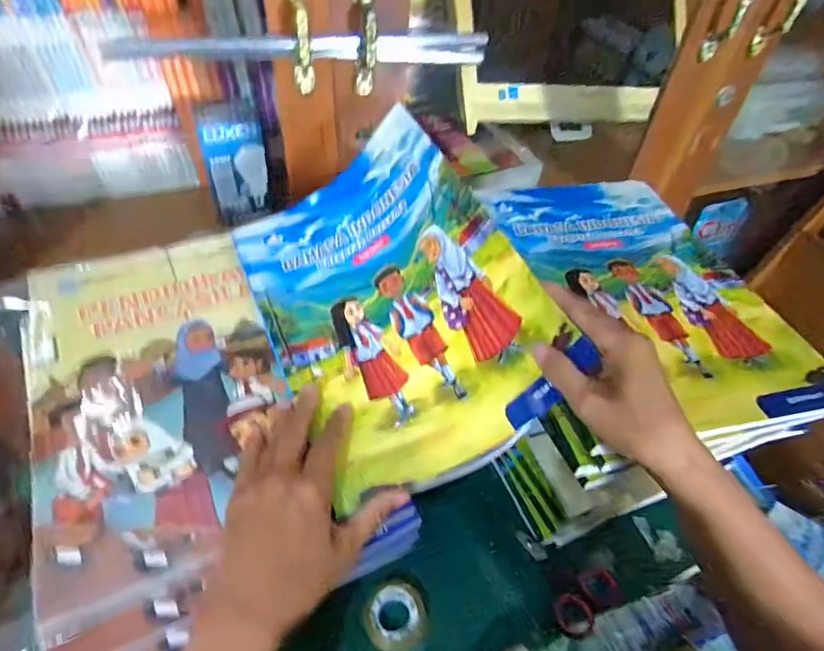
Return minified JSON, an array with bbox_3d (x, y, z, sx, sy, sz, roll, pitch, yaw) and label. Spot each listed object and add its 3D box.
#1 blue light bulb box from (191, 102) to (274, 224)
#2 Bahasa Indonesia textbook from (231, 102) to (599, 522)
[{"bbox_3d":[-0.226,-0.210,0.637,0.072,0.132,0.069,-16,51,-18],"label":"blue light bulb box"},{"bbox_3d":[-0.021,-0.030,0.386,0.185,0.037,0.285,-33,60,5],"label":"Bahasa Indonesia textbook"}]

